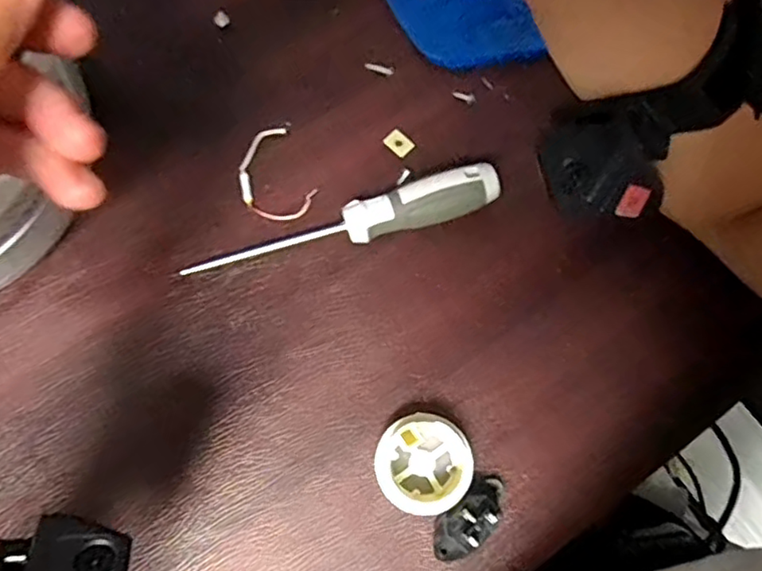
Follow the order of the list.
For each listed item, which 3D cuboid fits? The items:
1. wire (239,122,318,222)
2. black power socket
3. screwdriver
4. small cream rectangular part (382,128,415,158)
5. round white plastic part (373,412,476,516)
[{"bbox_3d":[-0.063,-0.064,0.358,0.040,0.005,0.059,-22,78,-7],"label":"wire"},{"bbox_3d":[0.045,0.116,0.303,0.047,0.027,0.021,-41,81,-10],"label":"black power socket"},{"bbox_3d":[-0.021,-0.031,0.339,0.172,0.028,0.025,-17,78,-6],"label":"screwdriver"},{"bbox_3d":[0.011,-0.085,0.368,0.012,0.004,0.017,-44,82,-11],"label":"small cream rectangular part"},{"bbox_3d":[0.021,0.091,0.315,0.047,0.017,0.047,0,77,-2],"label":"round white plastic part"}]

